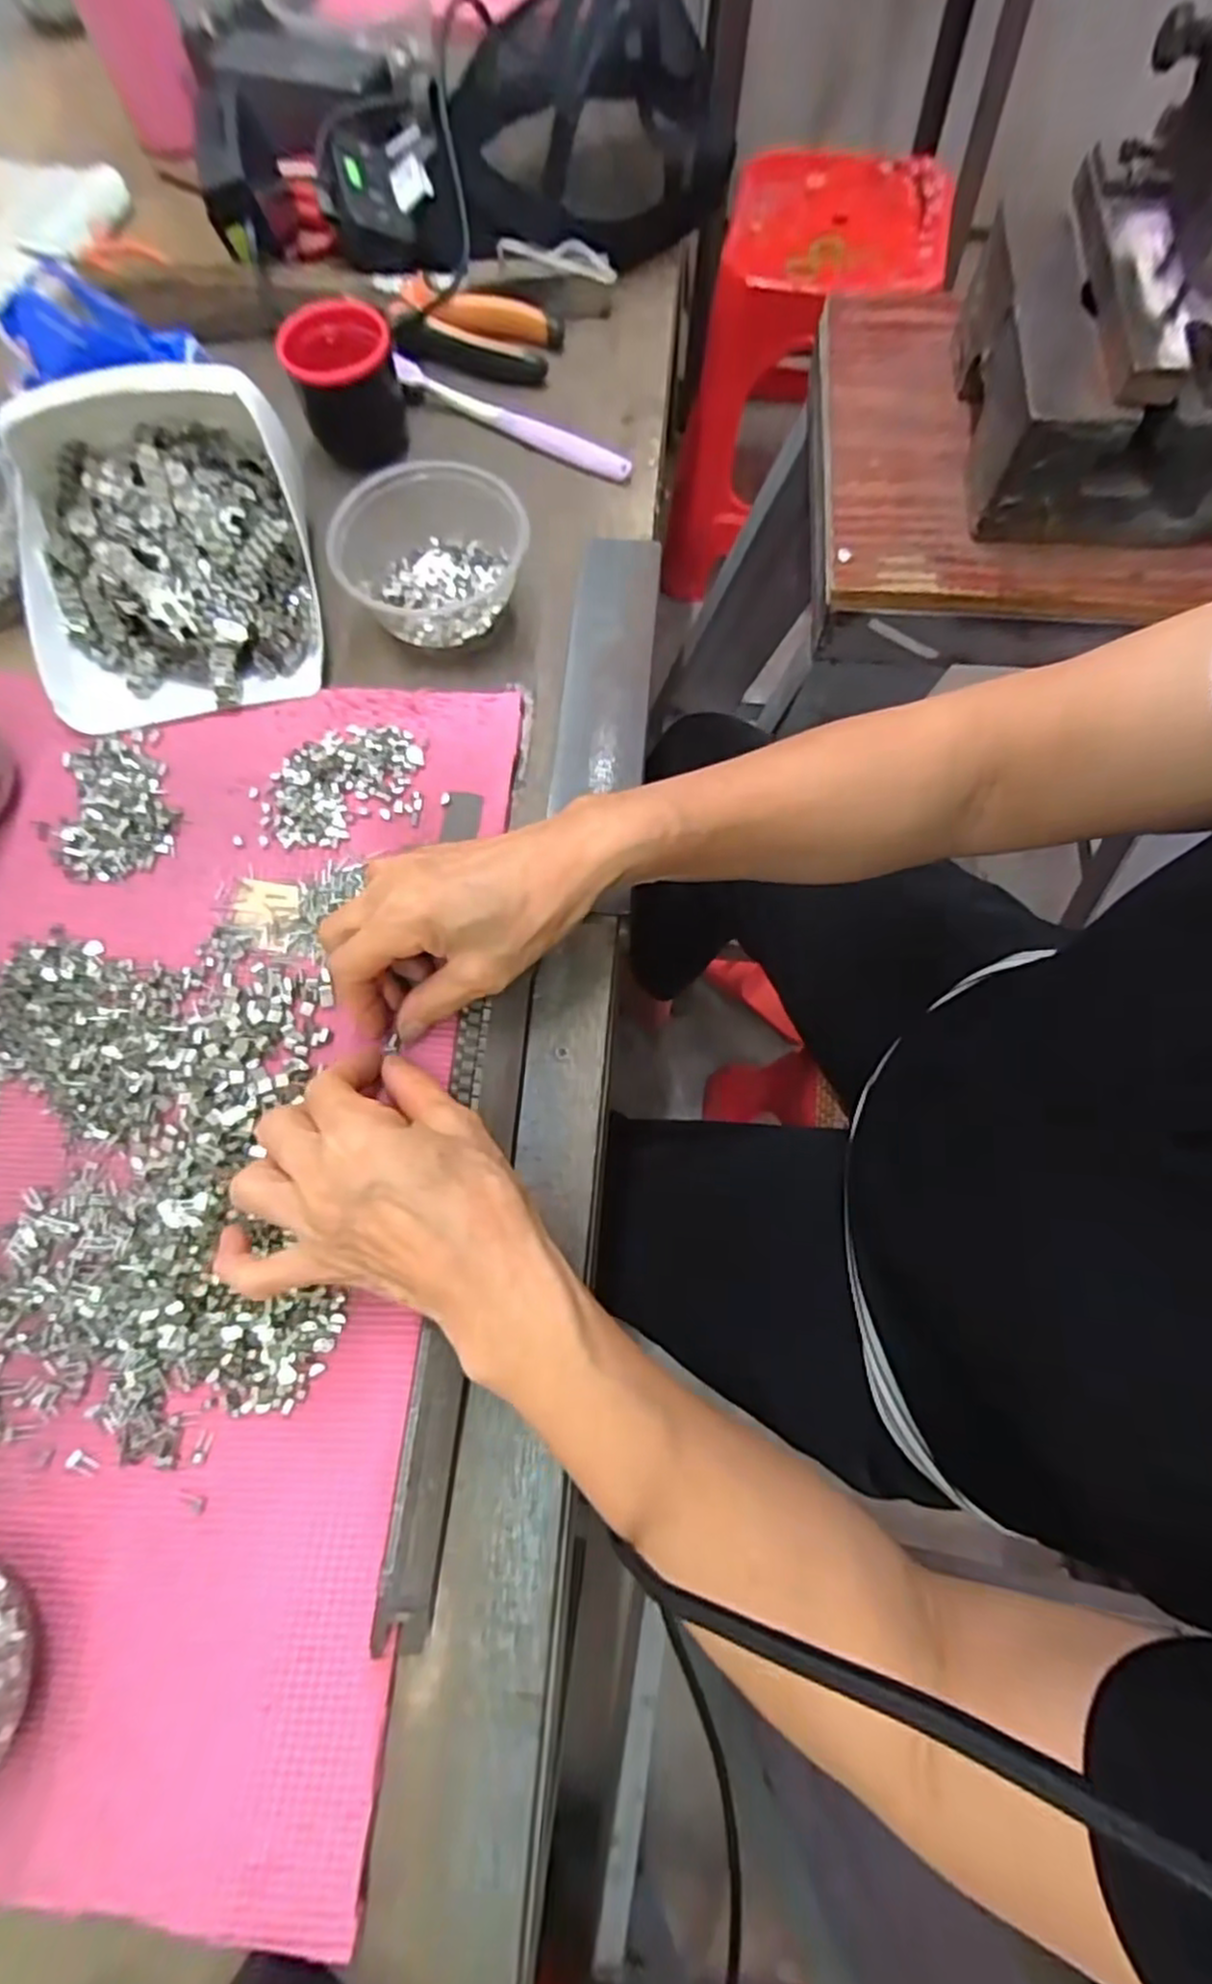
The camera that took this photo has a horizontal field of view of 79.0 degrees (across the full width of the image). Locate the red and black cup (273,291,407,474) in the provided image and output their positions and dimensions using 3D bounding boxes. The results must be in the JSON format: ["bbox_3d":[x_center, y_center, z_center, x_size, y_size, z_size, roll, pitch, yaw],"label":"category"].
[{"bbox_3d":[-0.162,-0.378,0.468,0.066,0.071,0.056,-19,72,-5],"label":"red and black cup"}]

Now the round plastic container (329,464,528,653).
[{"bbox_3d":[-0.098,-0.246,0.421,0.103,0.051,0.088,-11,72,-2],"label":"round plastic container"}]

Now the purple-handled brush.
[{"bbox_3d":[-0.061,-0.377,0.484,0.174,0.017,0.017,26,74,10],"label":"purple-handled brush"}]

